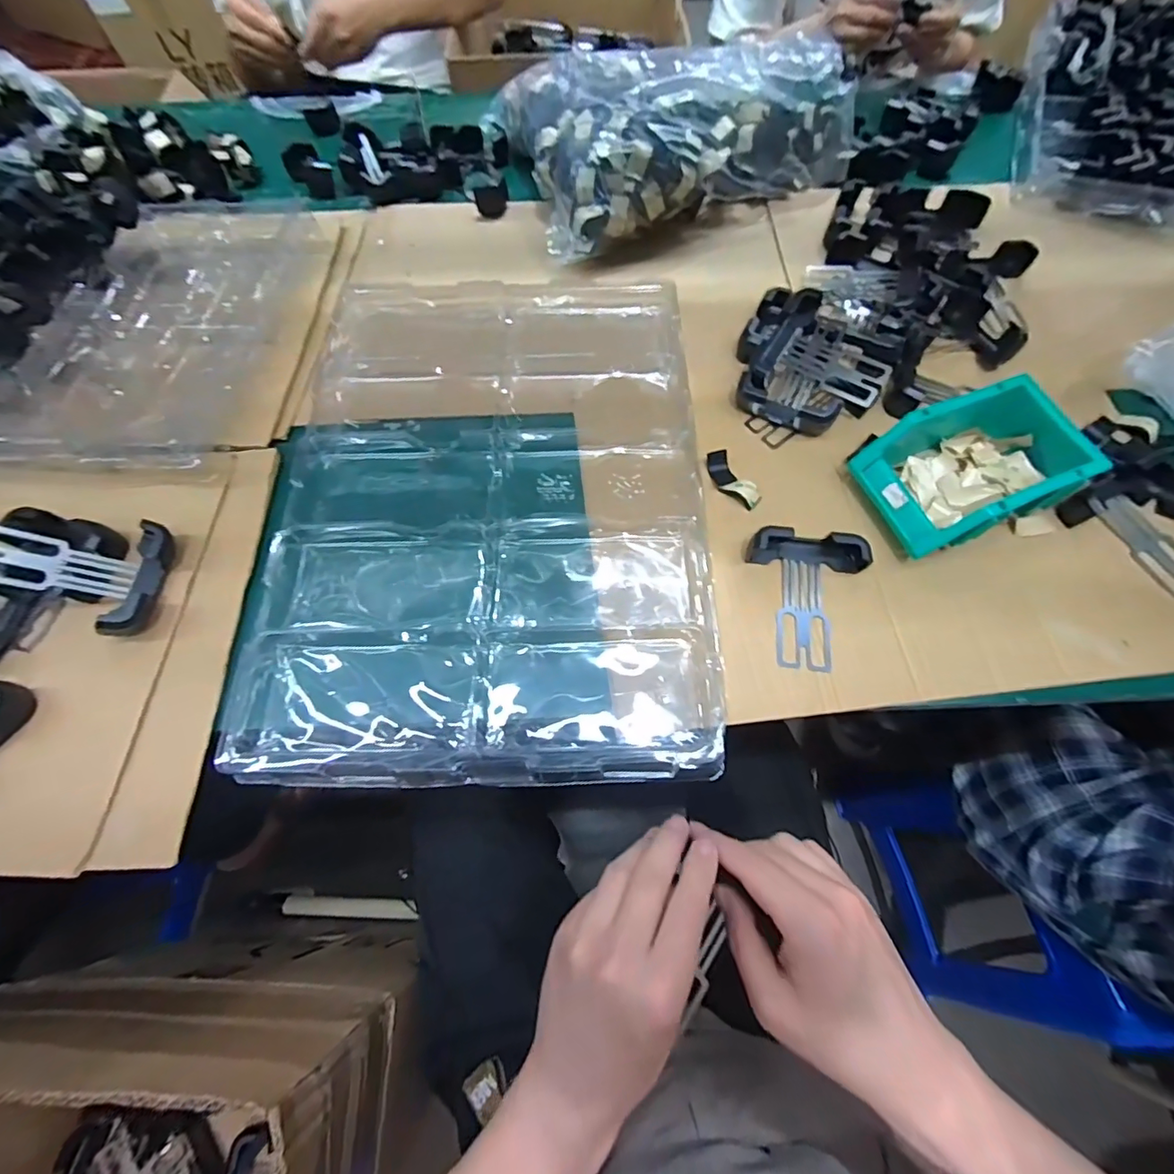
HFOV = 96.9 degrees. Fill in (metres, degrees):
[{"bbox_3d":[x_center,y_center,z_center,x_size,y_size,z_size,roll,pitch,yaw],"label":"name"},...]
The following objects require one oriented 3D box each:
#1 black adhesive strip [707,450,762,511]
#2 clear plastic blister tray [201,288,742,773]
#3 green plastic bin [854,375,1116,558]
[{"bbox_3d":[0.138,-0.103,0.495,0.025,0.010,0.066,-31,69,-12],"label":"black adhesive strip"},{"bbox_3d":[-0.085,-0.093,0.477,0.381,0.034,0.508,-1,67,-1],"label":"clear plastic blister tray"},{"bbox_3d":[0.332,-0.104,0.460,0.153,0.078,0.121,-22,67,-8],"label":"green plastic bin"}]

